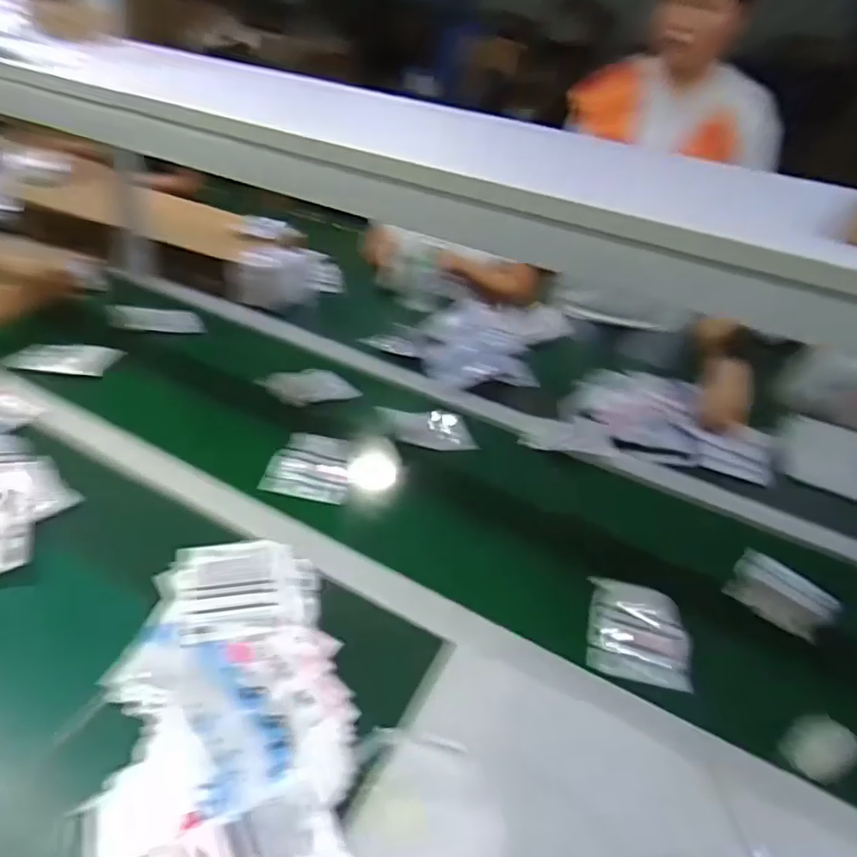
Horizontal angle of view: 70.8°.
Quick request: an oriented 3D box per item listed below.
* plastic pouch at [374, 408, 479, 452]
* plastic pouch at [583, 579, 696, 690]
[{"bbox_3d":[-0.003,0.003,1.032,0.168,0.067,0.008,3,15,19],"label":"plastic pouch"},{"bbox_3d":[0.248,0.237,0.712,0.114,0.046,0.112,12,33,8],"label":"plastic pouch"}]

